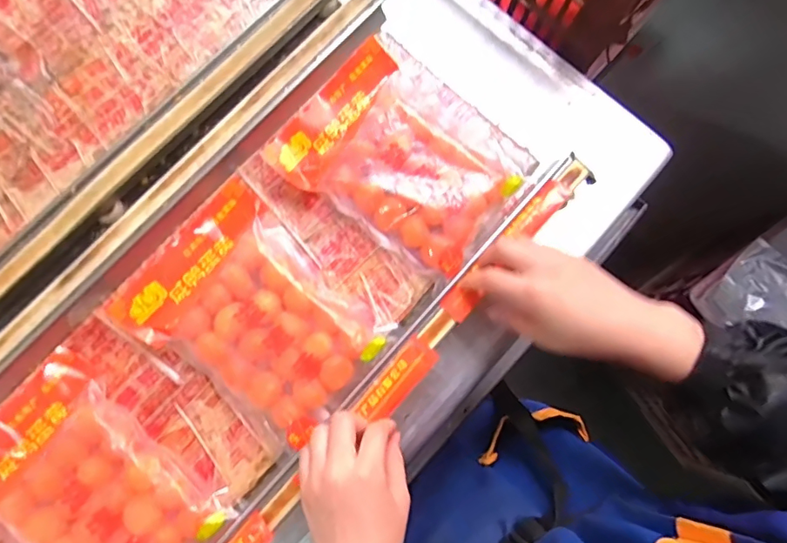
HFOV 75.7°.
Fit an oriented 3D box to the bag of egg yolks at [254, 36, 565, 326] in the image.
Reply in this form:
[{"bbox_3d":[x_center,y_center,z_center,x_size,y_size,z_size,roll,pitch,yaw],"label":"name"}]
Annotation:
[{"bbox_3d":[0.018,-0.083,0.439,0.220,0.019,0.140,40,81,7],"label":"bag of egg yolks"}]

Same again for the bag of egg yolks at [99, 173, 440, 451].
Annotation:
[{"bbox_3d":[-0.101,0.046,0.419,0.235,0.025,0.144,41,82,7],"label":"bag of egg yolks"}]

